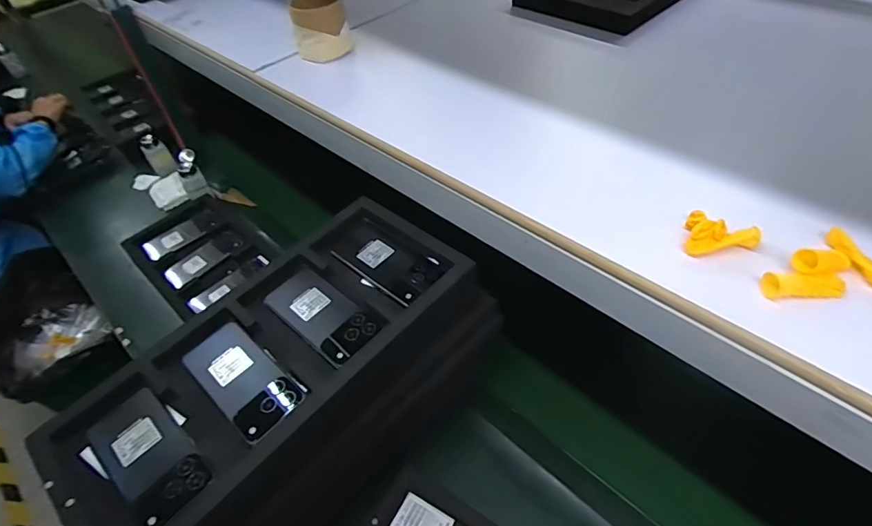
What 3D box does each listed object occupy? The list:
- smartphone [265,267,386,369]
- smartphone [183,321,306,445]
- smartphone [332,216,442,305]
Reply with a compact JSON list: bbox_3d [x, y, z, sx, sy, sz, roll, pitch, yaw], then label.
[{"bbox_3d":[-0.139,0.062,0.587,0.154,0.012,0.076,32,58,30],"label":"smartphone"},{"bbox_3d":[-0.215,0.128,0.533,0.155,0.014,0.073,32,58,30],"label":"smartphone"},{"bbox_3d":[-0.064,-0.005,0.639,0.151,0.014,0.081,32,58,30],"label":"smartphone"}]

